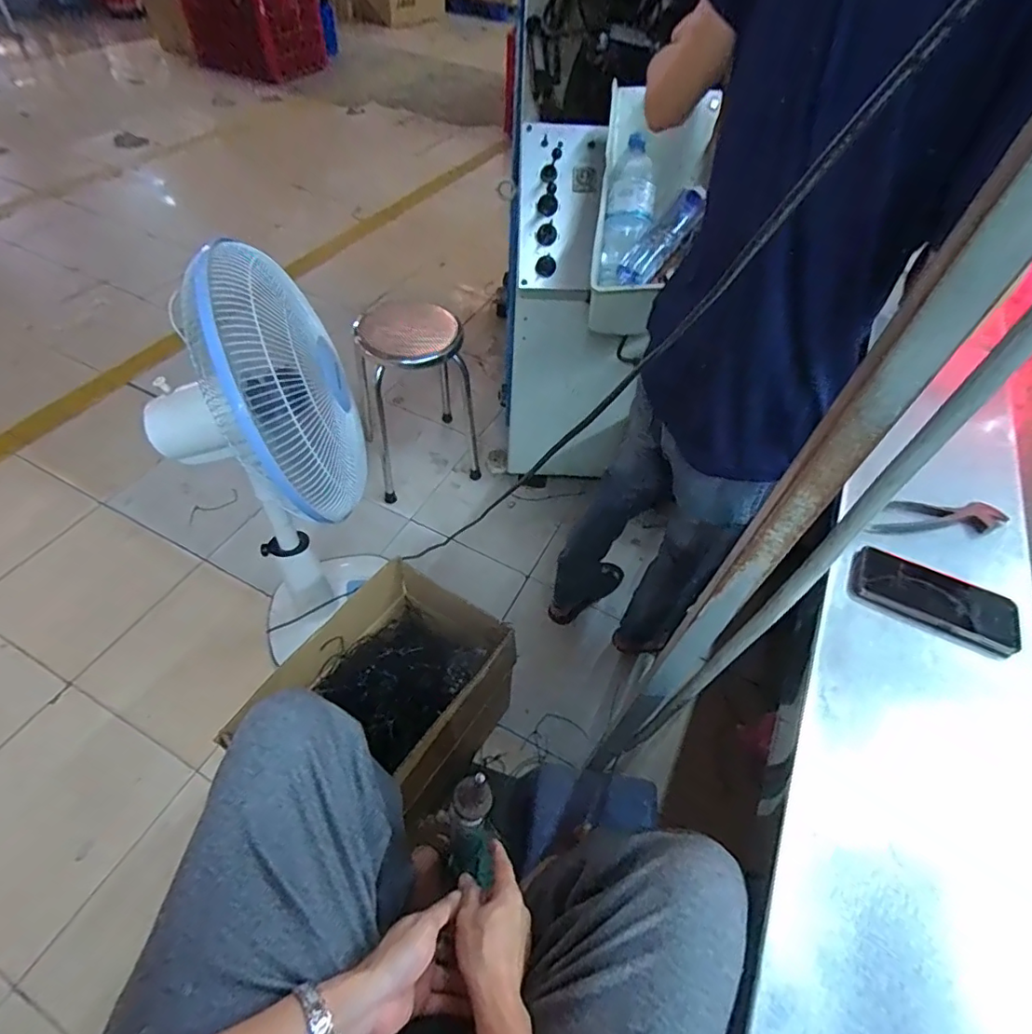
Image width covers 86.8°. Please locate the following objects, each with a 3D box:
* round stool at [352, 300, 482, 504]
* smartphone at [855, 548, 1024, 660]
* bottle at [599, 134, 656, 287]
[{"bbox_3d":[-0.284,-0.332,1.621,0.326,0.498,0.309,-15,54,-16],"label":"round stool"},{"bbox_3d":[0.492,0.095,0.641,0.172,0.010,0.077,24,65,18],"label":"smartphone"},{"bbox_3d":[0.213,-0.576,1.027,0.087,0.068,0.271,14,98,7],"label":"bottle"}]

